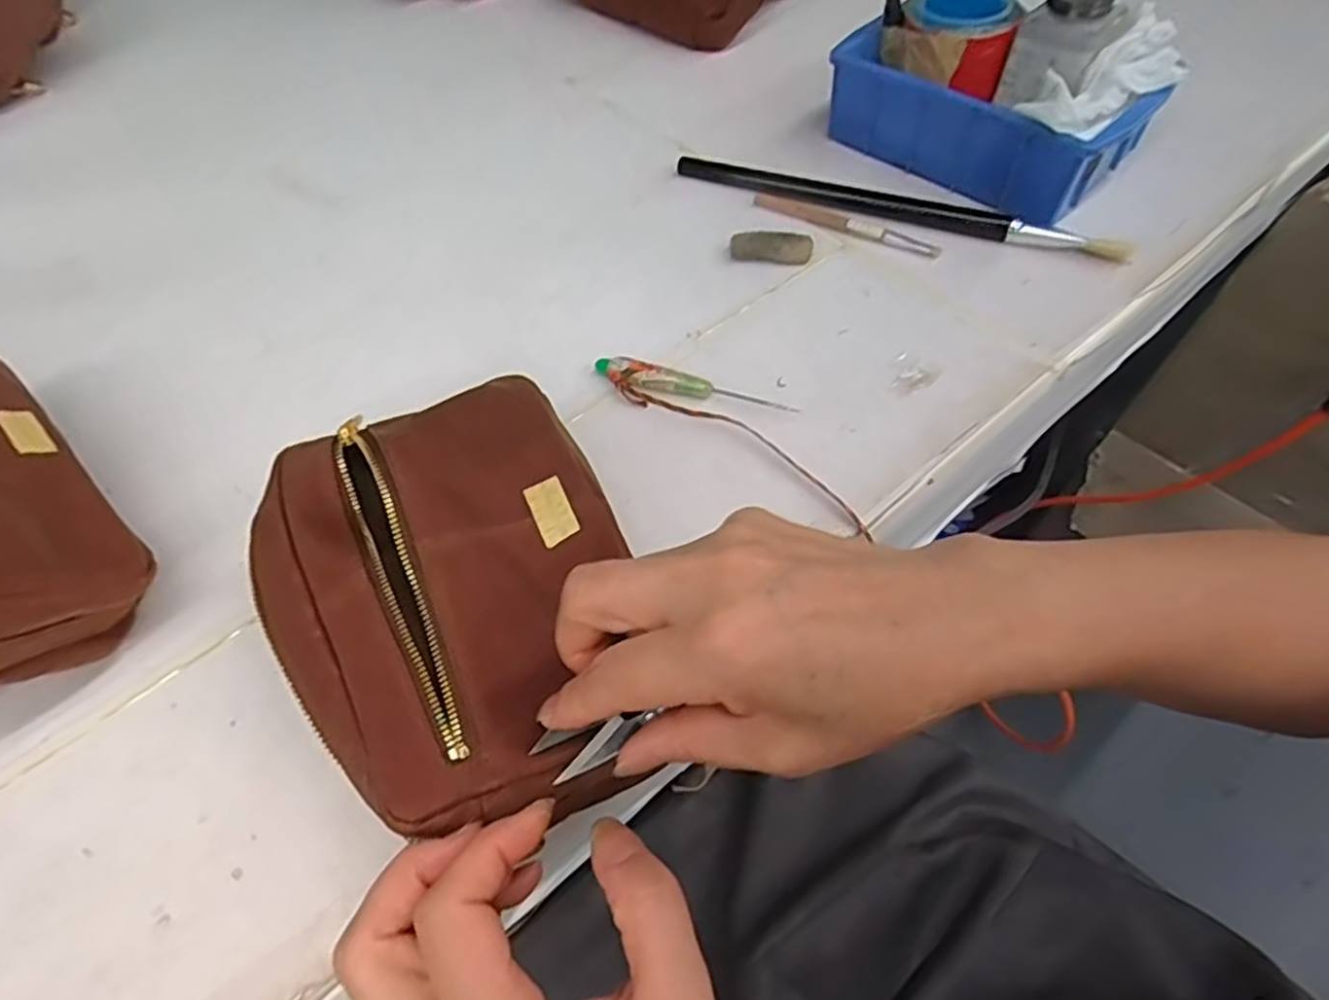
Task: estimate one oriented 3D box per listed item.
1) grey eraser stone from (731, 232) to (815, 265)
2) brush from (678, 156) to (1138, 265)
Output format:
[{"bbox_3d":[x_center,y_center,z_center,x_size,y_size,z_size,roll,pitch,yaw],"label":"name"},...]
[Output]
[{"bbox_3d":[0.069,-0.162,0.472,0.052,0.011,0.020,2,55,6],"label":"grey eraser stone"},{"bbox_3d":[0.149,-0.195,0.487,0.296,0.010,0.019,18,58,16],"label":"brush"}]

